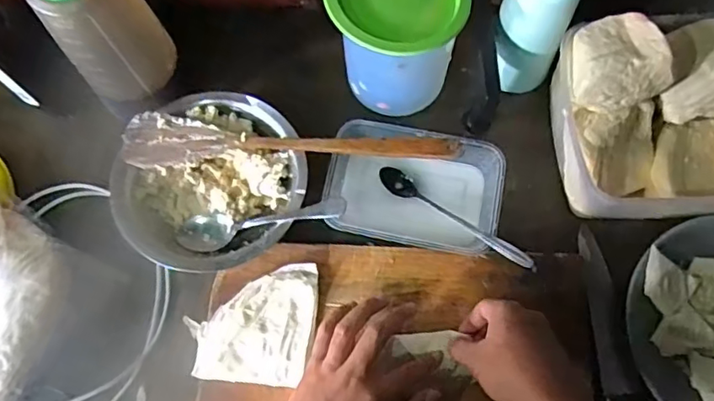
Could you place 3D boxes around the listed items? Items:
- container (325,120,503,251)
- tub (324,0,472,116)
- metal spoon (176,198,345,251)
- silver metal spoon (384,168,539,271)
[{"bbox_3d":[0.058,-0.017,0.576,0.169,0.057,0.119,9,72,5],"label":"container"},{"bbox_3d":[0.036,-0.166,0.557,0.121,0.139,0.114,0,71,1],"label":"tub"},{"bbox_3d":[-0.094,0.022,0.552,0.165,0.032,0.039,-6,71,0],"label":"metal spoon"},{"bbox_3d":[0.095,0.016,0.564,0.175,0.023,0.023,34,77,27],"label":"silver metal spoon"}]

